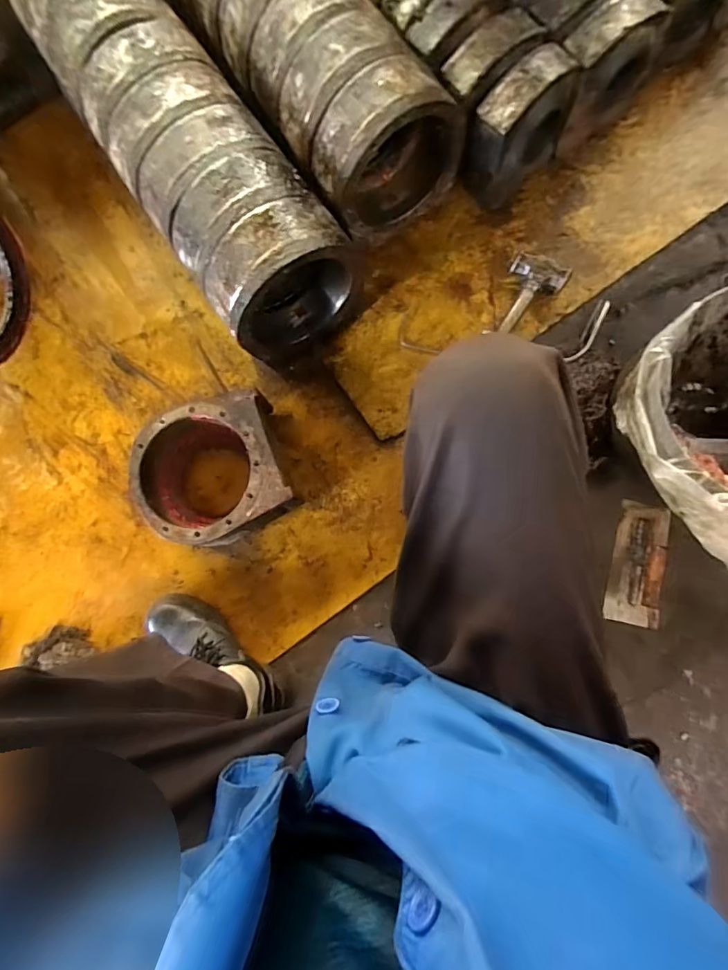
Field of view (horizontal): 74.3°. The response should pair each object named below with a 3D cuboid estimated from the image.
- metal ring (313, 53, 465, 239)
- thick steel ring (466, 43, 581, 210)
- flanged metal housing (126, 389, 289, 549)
[{"bbox_3d":[0.039,-0.517,0.749,0.228,0.208,0.105,-30,82,1],"label":"metal ring"},{"bbox_3d":[0.254,-0.577,0.790,0.160,0.185,0.086,-43,82,-1],"label":"thick steel ring"},{"bbox_3d":[-0.252,-0.021,0.811,0.230,0.128,0.217,-16,81,1],"label":"flanged metal housing"}]

